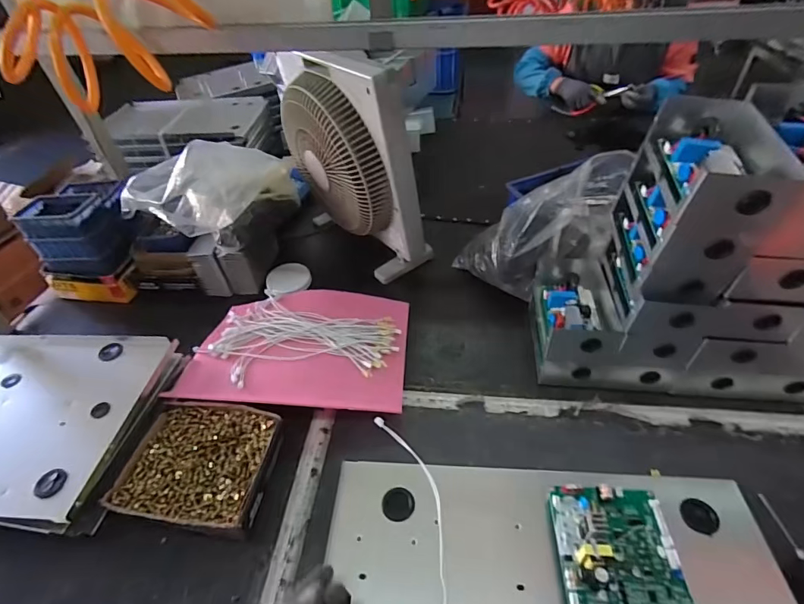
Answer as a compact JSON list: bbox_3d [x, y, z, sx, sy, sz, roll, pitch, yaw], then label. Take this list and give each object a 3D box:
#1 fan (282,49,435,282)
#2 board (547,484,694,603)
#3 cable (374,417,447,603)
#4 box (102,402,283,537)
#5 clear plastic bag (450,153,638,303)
[{"bbox_3d":[-0.102,-0.278,0.887,0.150,0.384,0.316,-33,50,-25],"label":"fan"},{"bbox_3d":[0.244,0.278,0.480,0.131,0.039,0.149,1,45,7],"label":"board"},{"bbox_3d":[0.025,0.277,0.554,0.059,0.033,0.321,-13,45,-7],"label":"cable"},{"bbox_3d":[-0.288,0.239,0.630,0.199,0.048,0.180,3,45,9],"label":"box"},{"bbox_3d":[0.232,-0.129,0.795,0.258,0.262,0.128,3,45,9],"label":"clear plastic bag"}]

